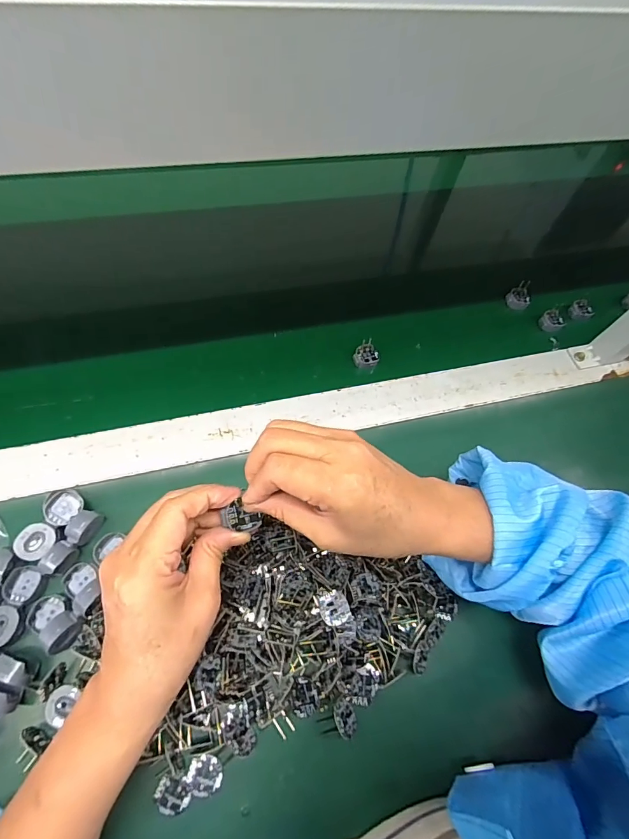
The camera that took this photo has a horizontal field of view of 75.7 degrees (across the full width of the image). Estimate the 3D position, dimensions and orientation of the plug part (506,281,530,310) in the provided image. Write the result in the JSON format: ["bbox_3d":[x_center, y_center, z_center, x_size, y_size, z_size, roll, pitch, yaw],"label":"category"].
[{"bbox_3d":[0.260,-0.155,0.515,0.028,0.031,0.028,33,66,10],"label":"plug part"}]

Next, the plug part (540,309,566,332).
[{"bbox_3d":[0.300,-0.124,0.509,0.027,0.019,0.027,2,64,-5],"label":"plug part"}]

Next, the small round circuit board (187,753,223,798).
[{"bbox_3d":[-0.076,0.250,0.285,0.022,0.005,0.023,2,64,-5],"label":"small round circuit board"}]

